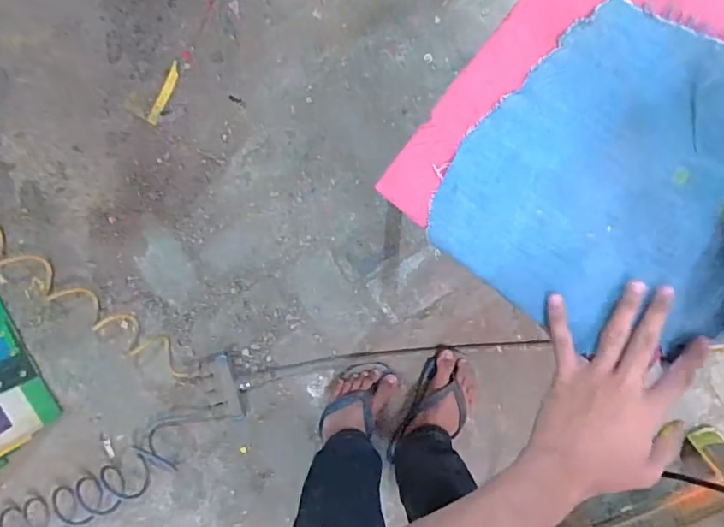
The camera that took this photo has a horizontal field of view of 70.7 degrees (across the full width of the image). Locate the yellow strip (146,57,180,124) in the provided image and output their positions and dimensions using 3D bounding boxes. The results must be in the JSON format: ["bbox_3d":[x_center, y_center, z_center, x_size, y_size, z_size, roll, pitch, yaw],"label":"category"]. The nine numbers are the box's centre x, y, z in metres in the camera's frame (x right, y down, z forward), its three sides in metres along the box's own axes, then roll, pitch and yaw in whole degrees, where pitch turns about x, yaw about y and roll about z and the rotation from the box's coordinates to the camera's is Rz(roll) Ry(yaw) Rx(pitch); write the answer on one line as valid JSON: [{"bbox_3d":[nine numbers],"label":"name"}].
[{"bbox_3d":[-0.357,-0.306,0.924,0.019,0.006,0.115,26,96,-2],"label":"yellow strip"}]

